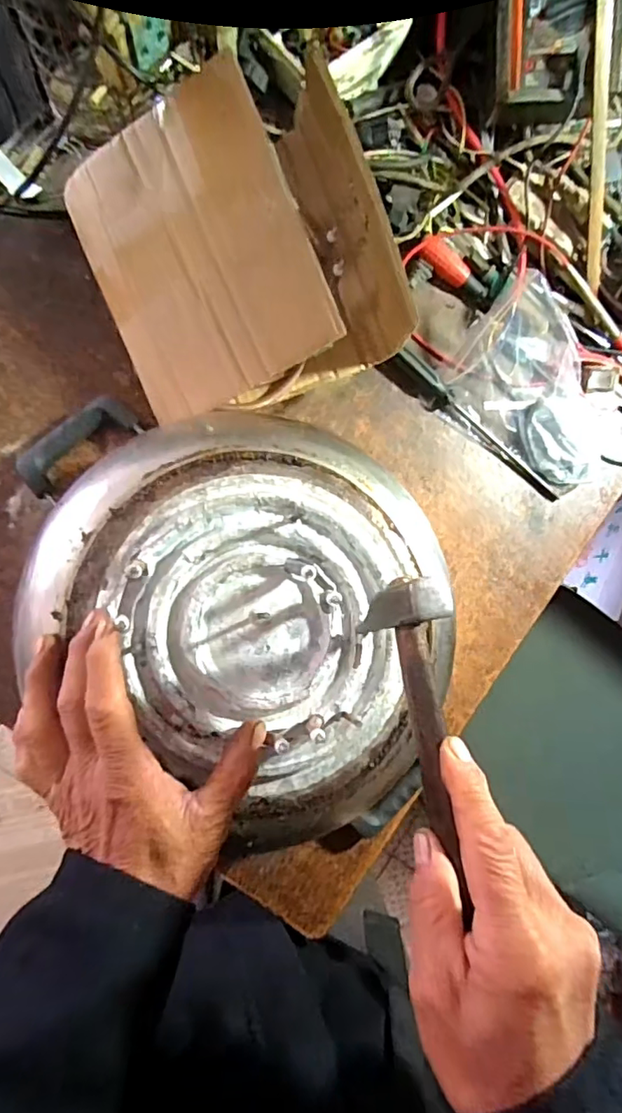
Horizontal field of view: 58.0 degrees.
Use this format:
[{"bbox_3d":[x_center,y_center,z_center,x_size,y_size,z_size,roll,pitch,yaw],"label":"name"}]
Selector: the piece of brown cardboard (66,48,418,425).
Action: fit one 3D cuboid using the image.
[{"bbox_3d":[-0.054,-0.236,0.436,0.212,0.126,0.204,-23,91,-9],"label":"piece of brown cardboard"}]

